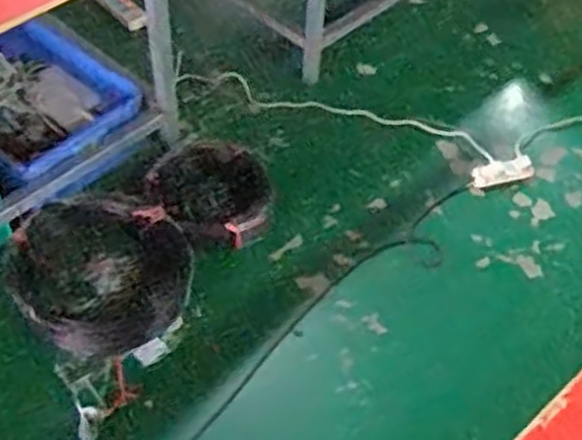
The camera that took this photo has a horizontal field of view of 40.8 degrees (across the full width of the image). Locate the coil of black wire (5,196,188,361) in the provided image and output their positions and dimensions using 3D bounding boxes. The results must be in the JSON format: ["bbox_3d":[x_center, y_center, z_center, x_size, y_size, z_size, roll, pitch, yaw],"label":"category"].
[{"bbox_3d":[-0.451,0.111,1.885,0.419,0.057,0.403,2,51,-2],"label":"coil of black wire"}]

